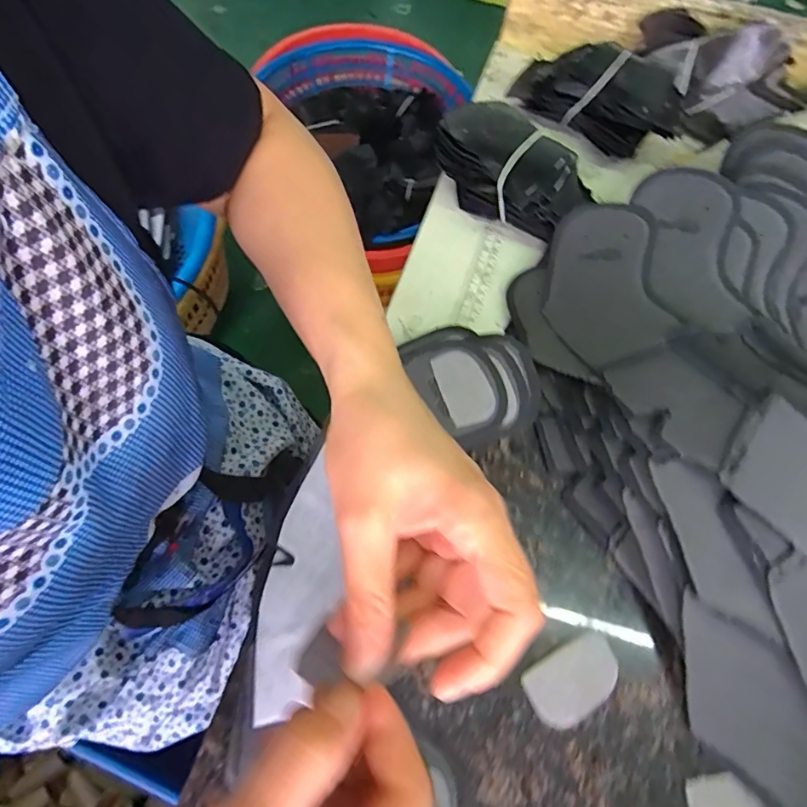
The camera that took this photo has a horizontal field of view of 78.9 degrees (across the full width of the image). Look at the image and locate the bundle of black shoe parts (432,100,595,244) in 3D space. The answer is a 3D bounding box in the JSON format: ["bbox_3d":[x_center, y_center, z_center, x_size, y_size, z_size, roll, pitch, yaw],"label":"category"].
[{"bbox_3d":[0.099,-0.216,0.450,0.144,0.058,0.091,42,71,14],"label":"bundle of black shoe parts"}]

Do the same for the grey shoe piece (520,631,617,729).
[{"bbox_3d":[0.102,0.166,0.295,0.057,0.005,0.036,-27,71,-14],"label":"grey shoe piece"}]

